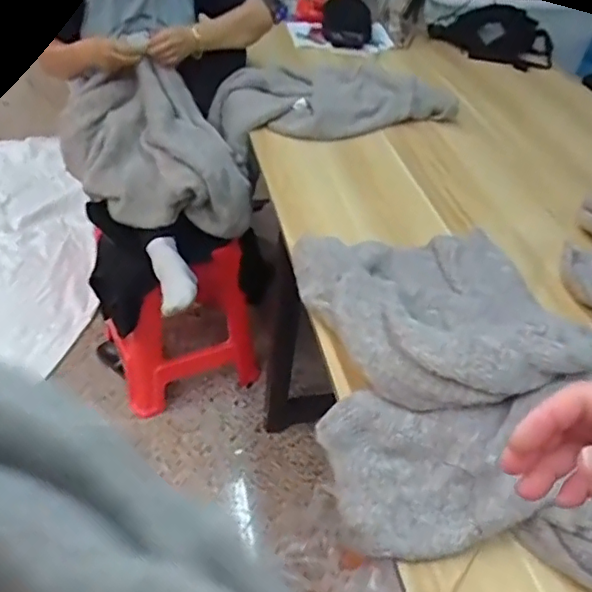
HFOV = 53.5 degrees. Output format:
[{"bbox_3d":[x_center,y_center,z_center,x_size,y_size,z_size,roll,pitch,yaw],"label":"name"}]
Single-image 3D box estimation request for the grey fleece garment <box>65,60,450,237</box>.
[{"bbox_3d":[-0.086,-0.389,1.413,0.873,0.256,0.403,-8,44,-16],"label":"grey fleece garment"}]

